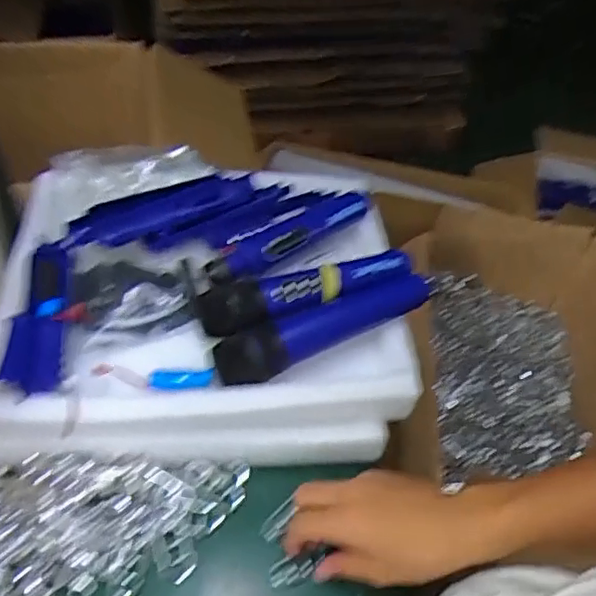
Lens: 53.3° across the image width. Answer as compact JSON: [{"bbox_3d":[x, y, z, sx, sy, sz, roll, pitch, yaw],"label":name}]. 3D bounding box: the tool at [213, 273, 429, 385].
[{"bbox_3d":[0.022,0.021,0.514,0.189,0.033,0.041,-20,53,-23],"label":"tool"}]

